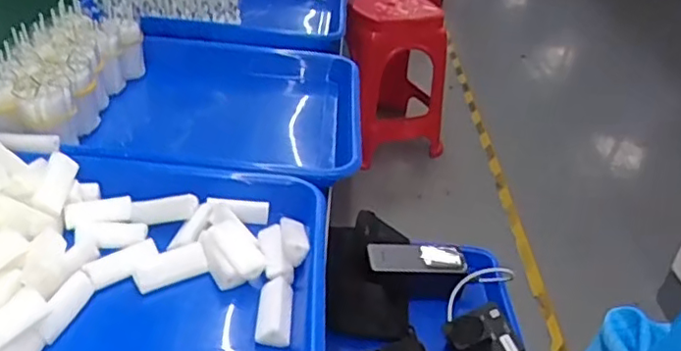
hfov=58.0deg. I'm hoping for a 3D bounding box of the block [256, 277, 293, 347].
[{"bbox_3d":[-0.040,0.081,0.378,0.021,0.014,0.049,4,33,-4],"label":"block"}]

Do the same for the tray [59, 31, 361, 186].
[{"bbox_3d":[-0.104,-0.039,0.607,0.230,0.104,0.268,5,33,-2],"label":"tray"}]

